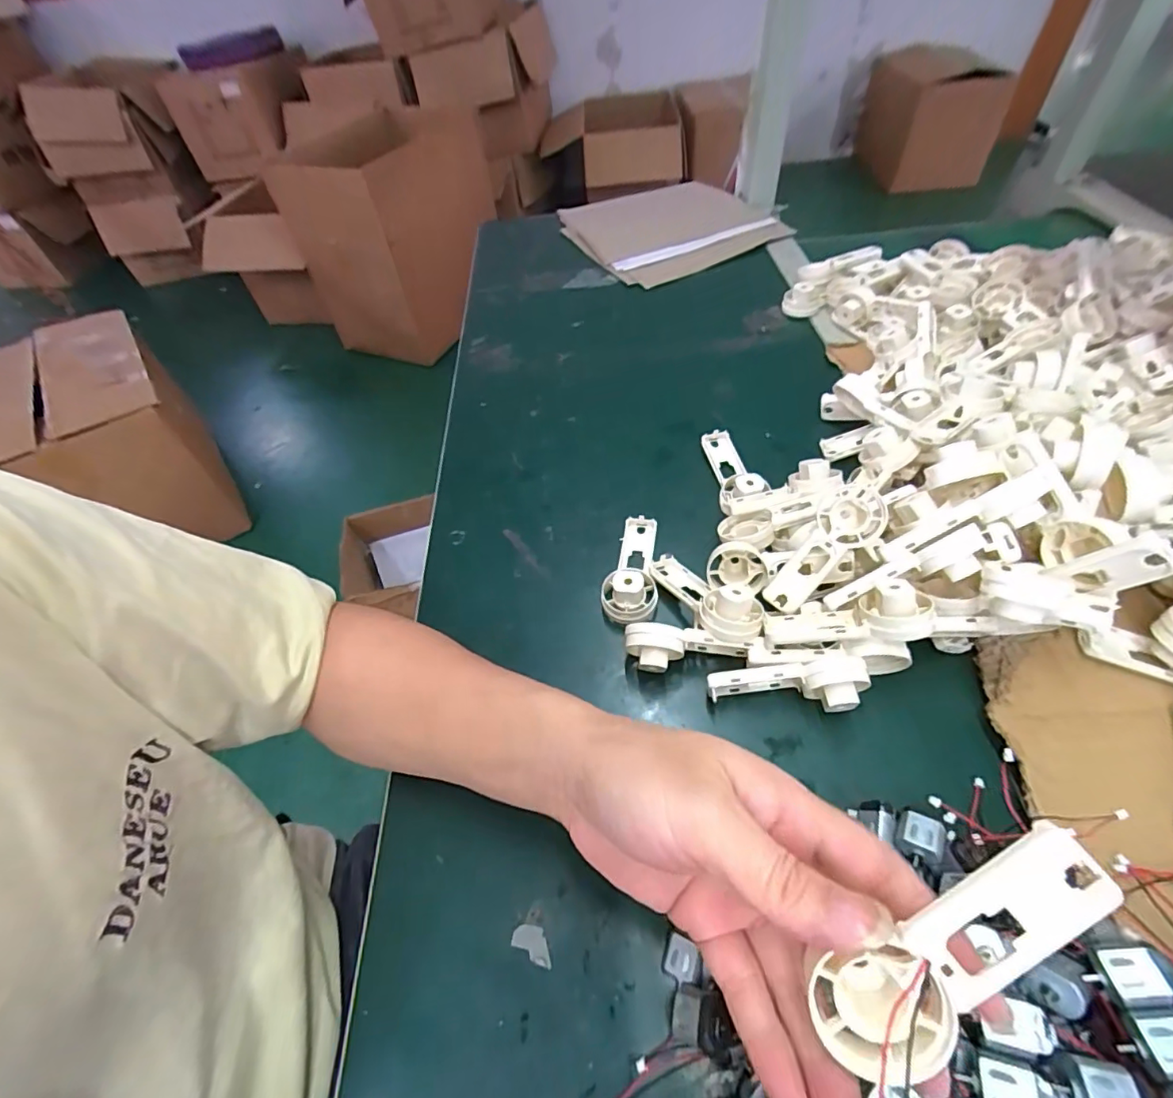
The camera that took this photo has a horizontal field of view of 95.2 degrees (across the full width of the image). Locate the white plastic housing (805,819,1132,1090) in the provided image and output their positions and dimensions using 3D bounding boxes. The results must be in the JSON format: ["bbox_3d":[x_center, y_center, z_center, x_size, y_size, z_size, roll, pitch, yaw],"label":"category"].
[{"bbox_3d":[0.109,0.119,0.158,0.093,0.013,0.032,-47,54,9],"label":"white plastic housing"}]

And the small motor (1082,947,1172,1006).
[{"bbox_3d":[0.207,0.162,0.204,0.026,0.011,0.019,-23,44,19],"label":"small motor"}]

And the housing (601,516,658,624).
[{"bbox_3d":[0.032,0.009,0.398,0.039,0.023,0.096,0,50,6],"label":"housing"}]

